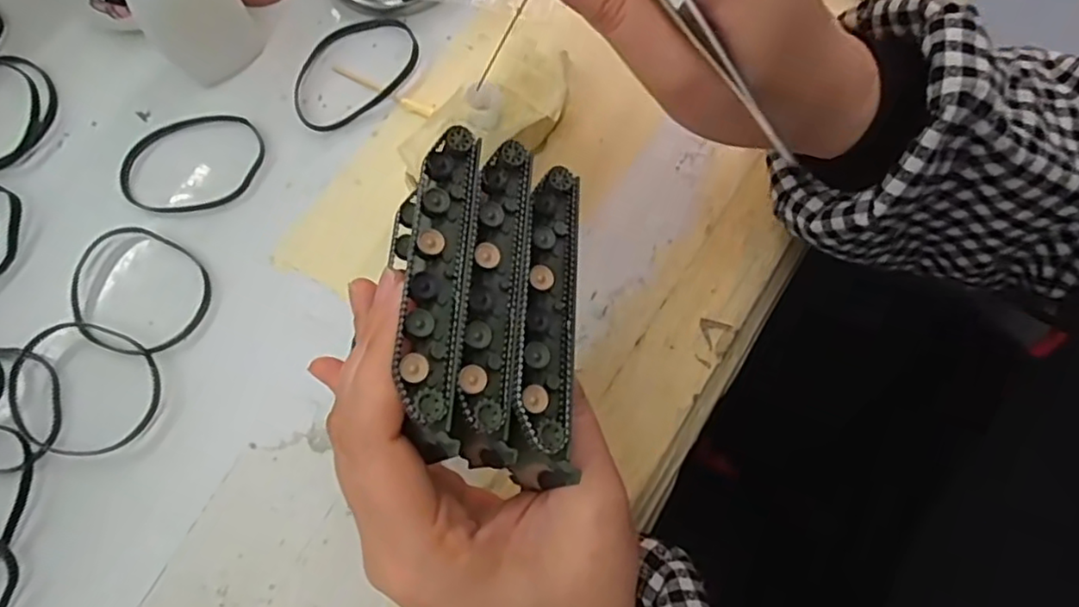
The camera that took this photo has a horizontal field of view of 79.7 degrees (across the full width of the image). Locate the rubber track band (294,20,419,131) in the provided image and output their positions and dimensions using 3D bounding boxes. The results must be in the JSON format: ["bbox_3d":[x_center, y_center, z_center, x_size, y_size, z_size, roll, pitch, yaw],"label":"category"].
[{"bbox_3d":[-0.093,-0.117,0.320,0.070,0.008,0.047,-36,77,-8],"label":"rubber track band"}]

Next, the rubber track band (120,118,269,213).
[{"bbox_3d":[-0.167,-0.066,0.308,0.069,0.004,0.048,-12,75,-2],"label":"rubber track band"}]

